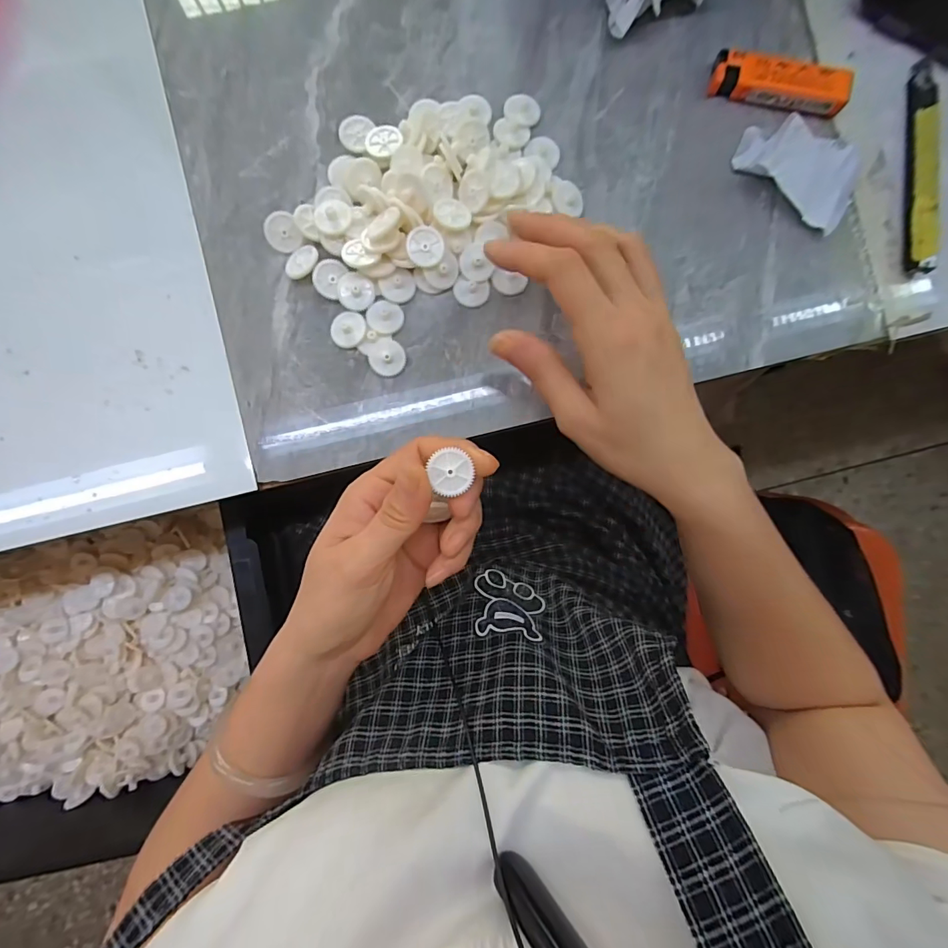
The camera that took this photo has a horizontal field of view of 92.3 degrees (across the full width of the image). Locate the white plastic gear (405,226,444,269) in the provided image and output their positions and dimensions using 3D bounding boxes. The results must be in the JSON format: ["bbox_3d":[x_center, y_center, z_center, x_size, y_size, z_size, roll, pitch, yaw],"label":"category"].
[{"bbox_3d":[-0.028,-0.130,0.260,0.020,0.004,0.021,-2,101,-8],"label":"white plastic gear"}]

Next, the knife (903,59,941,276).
[{"bbox_3d":[0.272,-0.186,0.276,0.016,0.013,0.129,6,89,-2],"label":"knife"}]

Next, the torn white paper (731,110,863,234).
[{"bbox_3d":[0.200,-0.189,0.273,0.074,0.024,0.052,30,88,-1],"label":"torn white paper"}]

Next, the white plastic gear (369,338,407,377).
[{"bbox_3d":[-0.052,-0.070,0.271,0.021,0.007,0.022,-11,89,-2],"label":"white plastic gear"}]

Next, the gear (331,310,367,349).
[{"bbox_3d":[-0.075,-0.086,0.270,0.021,0.004,0.021,0,89,-2],"label":"gear"}]

